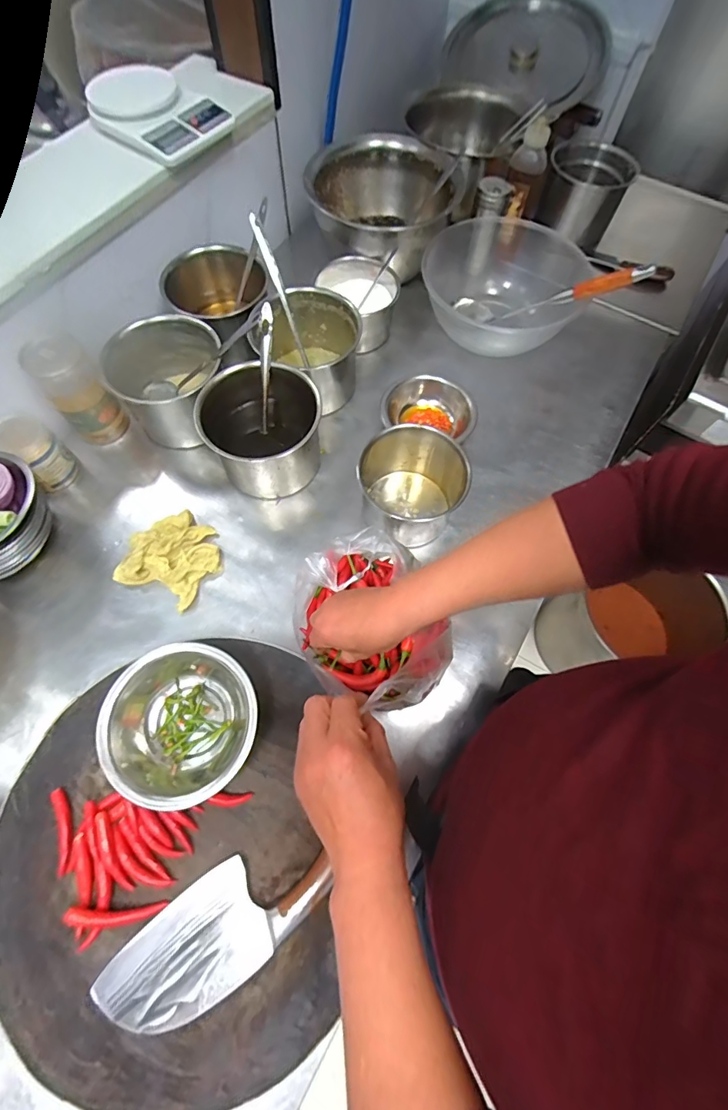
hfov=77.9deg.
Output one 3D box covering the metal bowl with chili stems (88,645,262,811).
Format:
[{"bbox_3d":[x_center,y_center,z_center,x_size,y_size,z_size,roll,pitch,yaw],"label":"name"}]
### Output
[{"bbox_3d":[-0.198,0.182,0.493,0.149,0.057,0.154,1,67,-2],"label":"metal bowl with chili stems"}]

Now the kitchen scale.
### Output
[{"bbox_3d":[-0.334,-0.720,0.725,0.200,0.048,0.156,34,70,12],"label":"kitchen scale"}]

